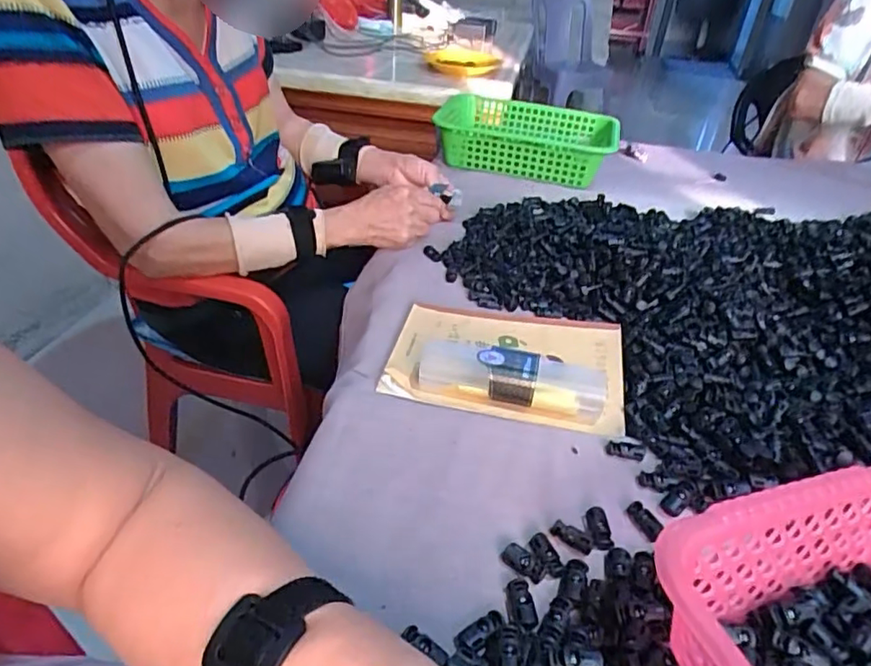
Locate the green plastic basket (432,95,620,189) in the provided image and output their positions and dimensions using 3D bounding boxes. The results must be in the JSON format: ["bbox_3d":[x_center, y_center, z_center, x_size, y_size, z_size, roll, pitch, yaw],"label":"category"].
[{"bbox_3d":[0.155,-0.335,0.992,0.297,0.072,0.202,13,36,11],"label":"green plastic basket"}]

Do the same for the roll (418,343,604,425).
[{"bbox_3d":[0.064,0.038,0.488,0.154,0.034,0.034,12,36,9],"label":"roll"}]

